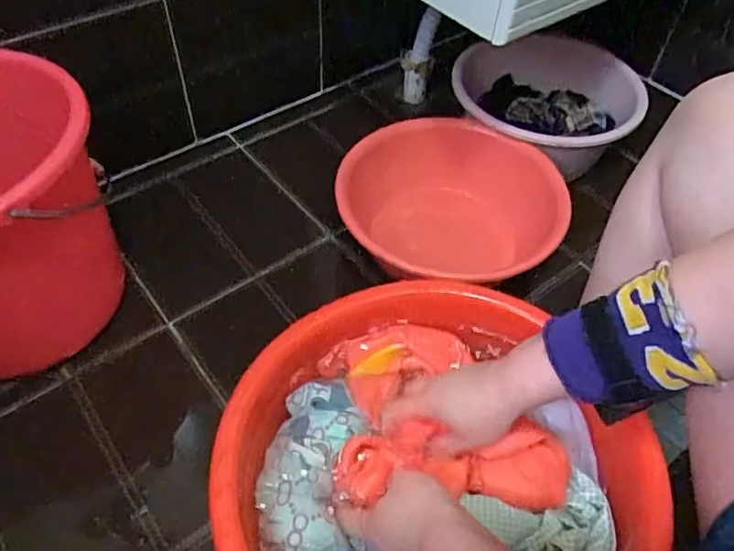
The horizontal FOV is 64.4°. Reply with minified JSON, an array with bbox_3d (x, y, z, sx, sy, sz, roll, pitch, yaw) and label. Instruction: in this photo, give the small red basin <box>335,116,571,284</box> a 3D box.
[{"bbox_3d":[0.131,-0.084,0.998,0.362,0.186,0.347,2,51,-2],"label":"small red basin"}]

